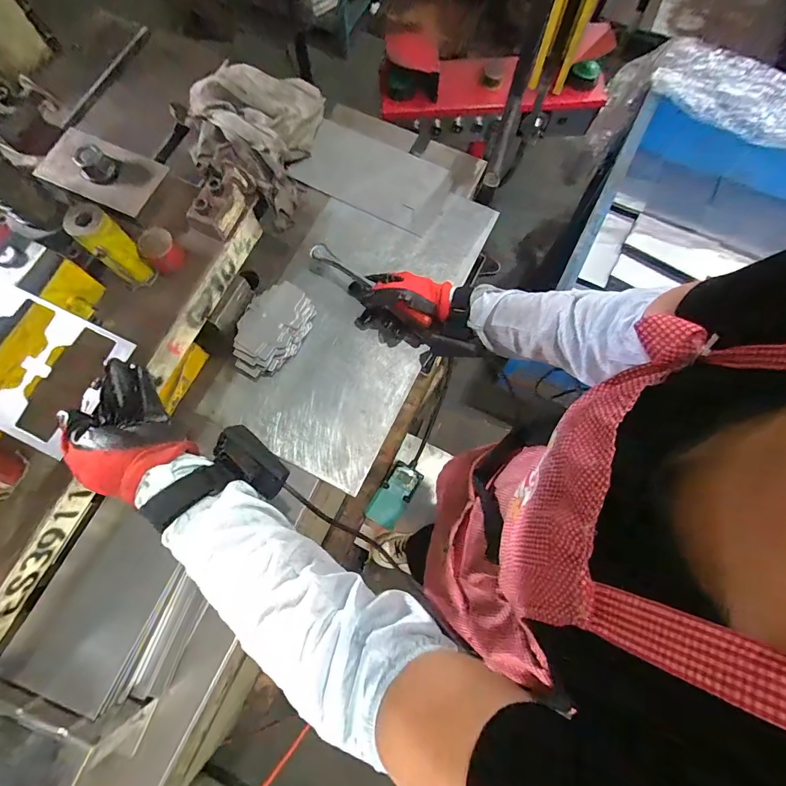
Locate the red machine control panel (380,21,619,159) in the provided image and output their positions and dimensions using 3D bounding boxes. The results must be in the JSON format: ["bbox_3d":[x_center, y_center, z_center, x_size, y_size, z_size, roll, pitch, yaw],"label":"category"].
[{"bbox_3d":[0.256,-0.767,1.068,0.569,0.232,0.154,-6,75,-1],"label":"red machine control panel"}]

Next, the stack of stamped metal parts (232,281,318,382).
[{"bbox_3d":[-0.170,-0.088,0.602,0.086,0.050,0.139,16,76,5],"label":"stack of stamped metal parts"}]

